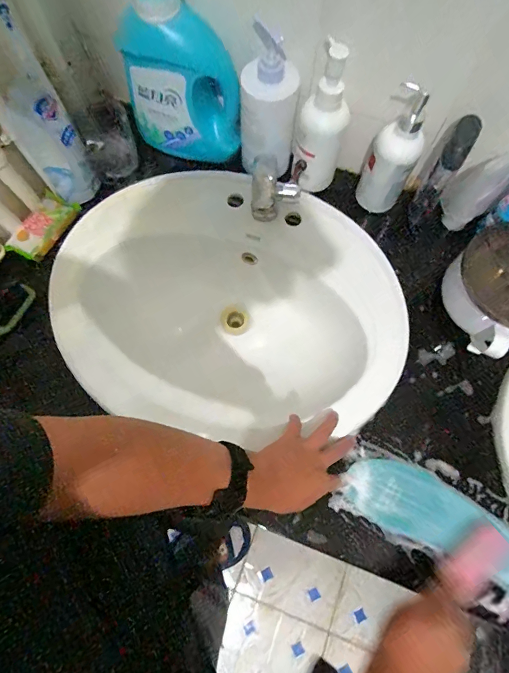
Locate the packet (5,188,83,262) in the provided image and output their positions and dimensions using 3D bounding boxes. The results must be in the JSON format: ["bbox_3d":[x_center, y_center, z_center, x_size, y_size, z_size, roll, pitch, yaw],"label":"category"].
[{"bbox_3d":[-0.337,-0.176,0.620,0.054,0.029,0.119,34,75,9],"label":"packet"}]

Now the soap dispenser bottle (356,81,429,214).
[{"bbox_3d":[0.200,-0.266,0.555,0.070,0.181,0.067,18,73,5],"label":"soap dispenser bottle"}]

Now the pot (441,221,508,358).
[{"bbox_3d":[0.356,-0.065,0.560,0.153,0.112,0.165,-21,74,-7],"label":"pot"}]

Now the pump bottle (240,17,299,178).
[{"bbox_3d":[0.024,-0.311,0.559,0.084,0.167,0.074,0,72,-1],"label":"pump bottle"}]

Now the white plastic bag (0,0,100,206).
[{"bbox_3d":[-0.311,-0.308,0.562,0.089,0.226,0.083,-40,77,-12],"label":"white plastic bag"}]

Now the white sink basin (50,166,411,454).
[{"bbox_3d":[-0.040,-0.055,0.667,0.534,0.196,0.359,8,69,5],"label":"white sink basin"}]

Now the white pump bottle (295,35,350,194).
[{"bbox_3d":[0.098,-0.301,0.568,0.072,0.212,0.057,9,72,2],"label":"white pump bottle"}]

